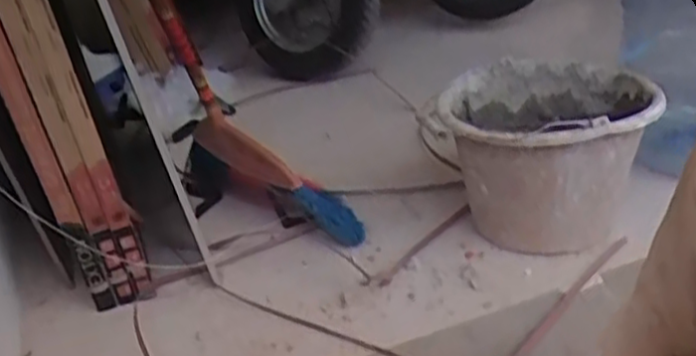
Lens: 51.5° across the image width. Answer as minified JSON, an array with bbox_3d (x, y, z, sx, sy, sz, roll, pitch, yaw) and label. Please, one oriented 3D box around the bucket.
[{"bbox_3d":[0.272,-0.024,1.003,0.257,0.207,0.286,8,29,26],"label":"bucket"}]

